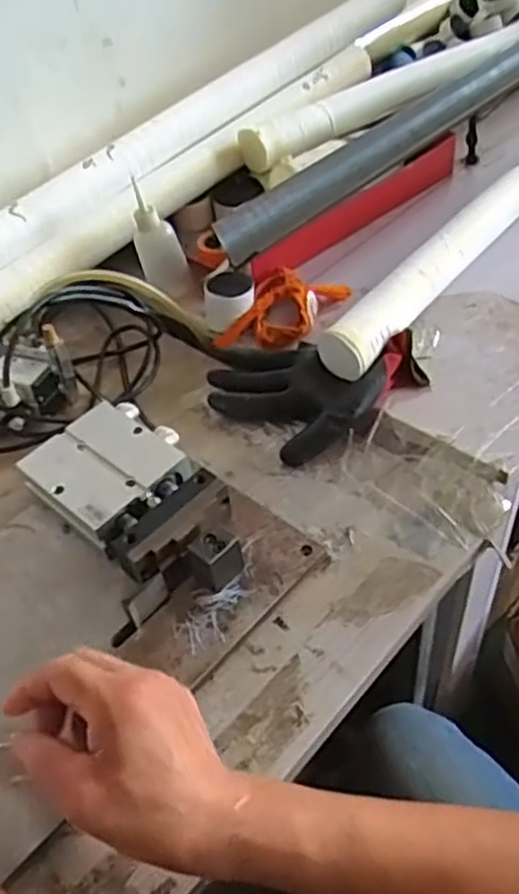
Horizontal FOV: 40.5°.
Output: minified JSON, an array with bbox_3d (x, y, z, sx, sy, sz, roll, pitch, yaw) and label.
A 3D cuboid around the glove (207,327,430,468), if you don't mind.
[{"bbox_3d":[0.052,-0.045,0.638,0.188,0.031,0.121,-9,60,12],"label":"glove"}]

